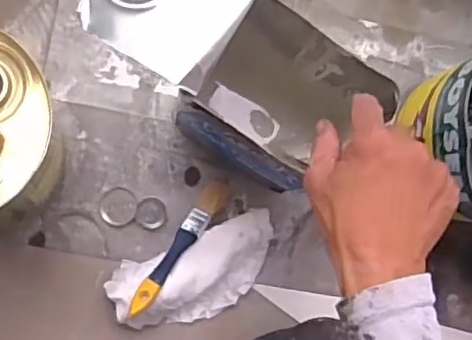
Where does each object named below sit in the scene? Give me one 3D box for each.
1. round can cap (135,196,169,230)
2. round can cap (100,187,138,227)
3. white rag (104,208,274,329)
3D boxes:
[{"bbox_3d":[-0.094,0.049,0.715,0.035,0.004,0.034,0,87,-5],"label":"round can cap"},{"bbox_3d":[-0.131,0.041,0.712,0.039,0.005,0.041,0,87,-5],"label":"round can cap"},{"bbox_3d":[-0.039,0.116,0.691,0.183,0.060,0.088,-21,89,-6],"label":"white rag"}]

